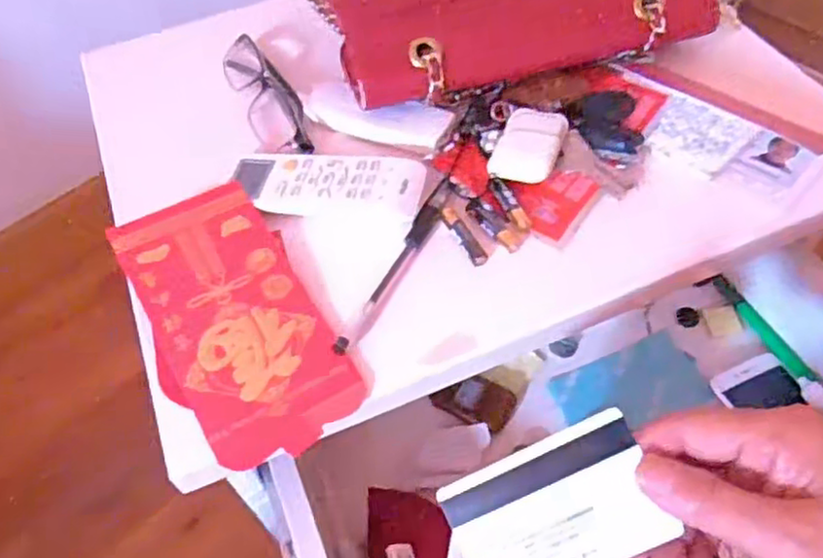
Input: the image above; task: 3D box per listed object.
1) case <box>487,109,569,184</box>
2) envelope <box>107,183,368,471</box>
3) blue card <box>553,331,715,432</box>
[{"bbox_3d":[0.074,-0.081,0.436,0.038,0.020,0.053,16,57,14],"label":"case"},{"bbox_3d":[-0.100,0.020,0.388,0.087,0.010,0.173,-25,62,-15],"label":"envelope"},{"bbox_3d":[0.163,0.079,0.518,0.105,0.010,0.067,-21,45,-5],"label":"blue card"}]

